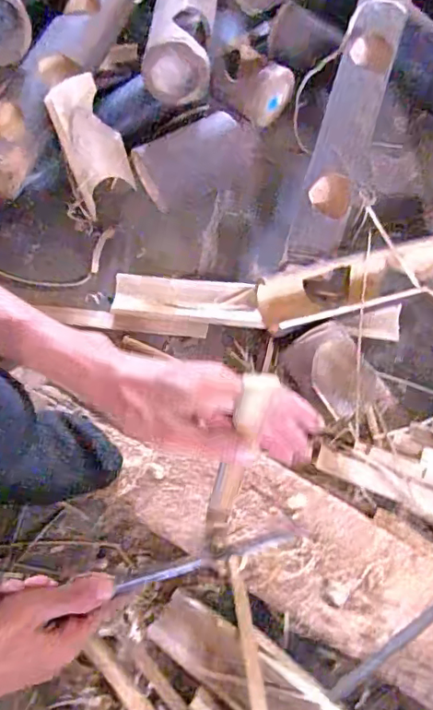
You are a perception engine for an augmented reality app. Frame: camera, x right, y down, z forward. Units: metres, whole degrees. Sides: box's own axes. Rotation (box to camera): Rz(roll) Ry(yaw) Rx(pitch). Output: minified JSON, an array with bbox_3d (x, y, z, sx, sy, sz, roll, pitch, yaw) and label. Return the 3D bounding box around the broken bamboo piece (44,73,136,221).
[{"bbox_3d":[-0.145,-0.245,0.623,0.072,0.141,0.021,-25,40,-14],"label":"broken bamboo piece"}]

